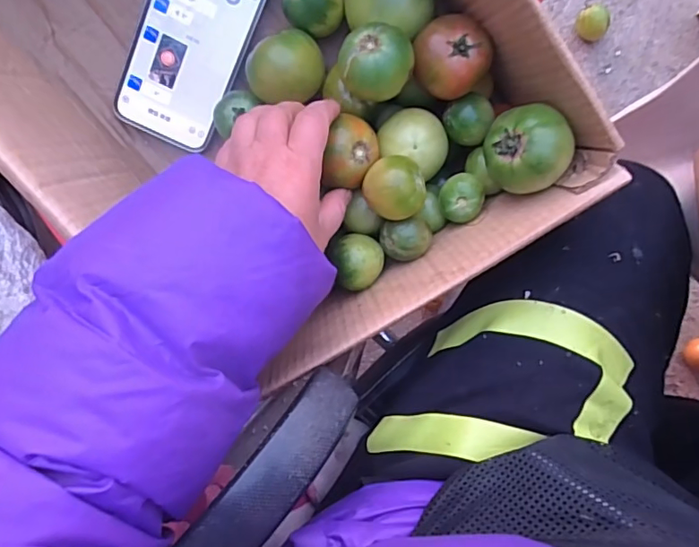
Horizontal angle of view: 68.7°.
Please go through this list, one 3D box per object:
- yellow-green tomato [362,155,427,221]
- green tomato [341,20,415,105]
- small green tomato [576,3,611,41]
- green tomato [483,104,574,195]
[{"bbox_3d":[0.032,-0.058,0.356,0.041,0.034,0.041,0,93,7],"label":"yellow-green tomato"},{"bbox_3d":[0.018,-0.142,0.349,0.048,0.037,0.046,0,93,7],"label":"green tomato"},{"bbox_3d":[0.390,-0.402,0.827,0.048,0.050,0.040,23,95,5],"label":"small green tomato"},{"bbox_3d":[0.118,-0.082,0.341,0.050,0.039,0.054,0,93,7],"label":"green tomato"}]

